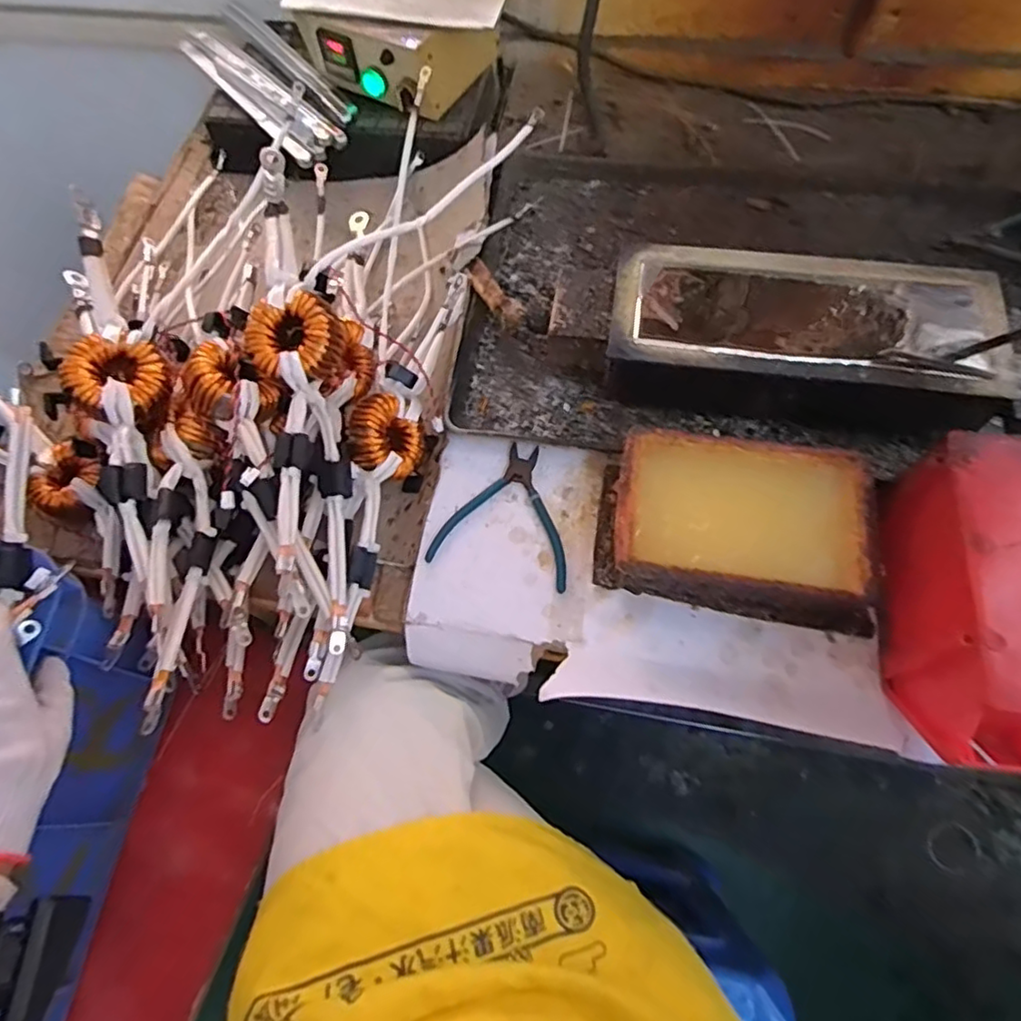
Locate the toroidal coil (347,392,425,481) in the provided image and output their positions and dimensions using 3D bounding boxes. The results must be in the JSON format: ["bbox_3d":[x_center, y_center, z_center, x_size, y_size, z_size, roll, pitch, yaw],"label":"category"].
[{"bbox_3d":[-0.118,-0.064,0.582,0.056,0.062,0.067,12,67,8],"label":"toroidal coil"}]

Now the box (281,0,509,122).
[{"bbox_3d":[-0.118,-0.600,0.751,0.251,0.092,0.236,12,67,8],"label":"box"}]

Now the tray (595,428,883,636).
[{"bbox_3d":[0.191,0.013,0.526,0.224,0.067,0.138,8,67,6],"label":"tray"}]

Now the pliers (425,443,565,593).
[{"bbox_3d":[0.001,-0.001,0.575,0.125,0.007,0.132,12,67,8],"label":"pliers"}]

